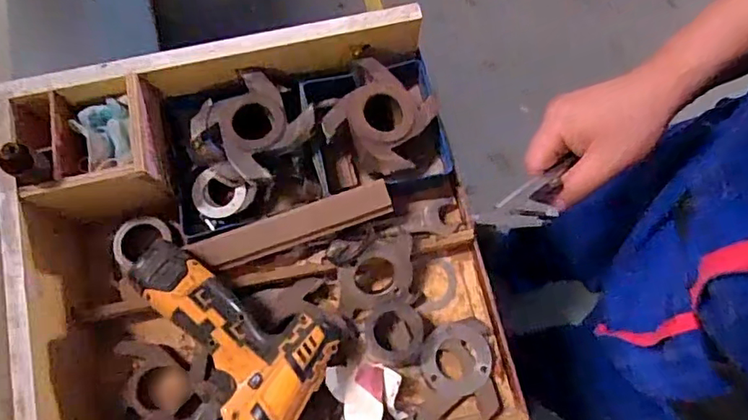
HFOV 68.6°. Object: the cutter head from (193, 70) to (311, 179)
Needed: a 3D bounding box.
[{"bbox_3d":[-0.120,-0.086,0.537,0.101,0.022,0.089,35,76,8],"label":"cutter head"}]

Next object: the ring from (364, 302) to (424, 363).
[{"bbox_3d":[0.020,0.119,0.535,0.055,0.019,0.055,0,74,-2],"label":"ring"}]

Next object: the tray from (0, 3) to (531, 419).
[{"bbox_3d":[-0.081,0.146,0.503,0.429,0.105,0.631,-12,75,-5],"label":"tray"}]

